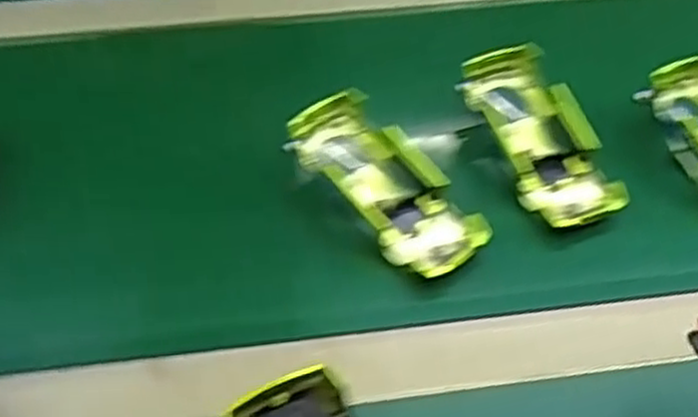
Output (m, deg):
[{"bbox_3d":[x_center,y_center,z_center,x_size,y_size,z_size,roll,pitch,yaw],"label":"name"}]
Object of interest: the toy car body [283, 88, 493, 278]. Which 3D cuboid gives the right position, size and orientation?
[{"bbox_3d":[0.022,-0.011,0.470,0.058,0.037,0.130,-34,70,-27],"label":"toy car body"}]

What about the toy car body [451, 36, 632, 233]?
[{"bbox_3d":[0.124,-0.045,0.497,0.059,0.027,0.133,-16,64,-15],"label":"toy car body"}]

